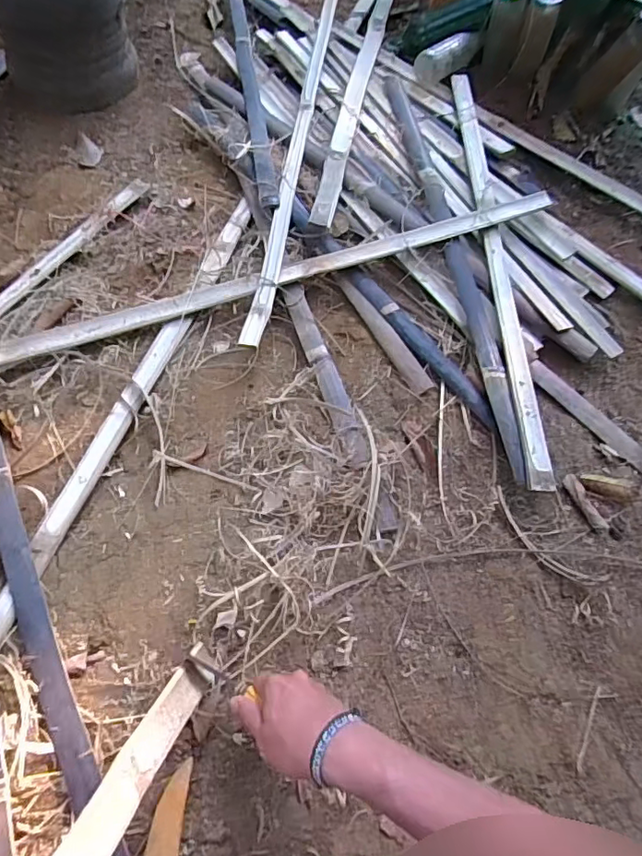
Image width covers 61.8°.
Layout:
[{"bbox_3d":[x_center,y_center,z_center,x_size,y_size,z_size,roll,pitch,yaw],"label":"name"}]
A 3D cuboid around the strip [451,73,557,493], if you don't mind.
[{"bbox_3d":[0.283,-0.308,0.877,0.038,0.013,0.866,1,63,-3],"label":"strip"}]

